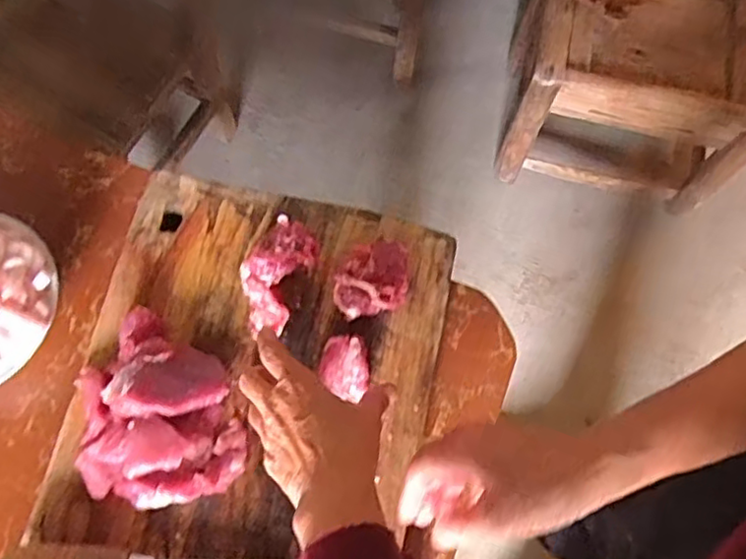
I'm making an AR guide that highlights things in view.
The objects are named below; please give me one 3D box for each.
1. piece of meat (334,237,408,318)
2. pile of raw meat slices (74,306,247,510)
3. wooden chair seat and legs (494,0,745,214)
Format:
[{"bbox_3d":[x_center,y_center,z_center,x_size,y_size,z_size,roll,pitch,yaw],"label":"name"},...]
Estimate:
[{"bbox_3d":[-0.001,-0.001,0.534,0.057,0.032,0.063,0,72,-2],"label":"piece of meat"},{"bbox_3d":[-0.168,0.095,0.492,0.119,0.035,0.148,-15,73,-6],"label":"pile of raw meat slices"},{"bbox_3d":[0.456,-0.334,1.158,0.395,0.304,0.287,11,72,2],"label":"wooden chair seat and legs"}]

